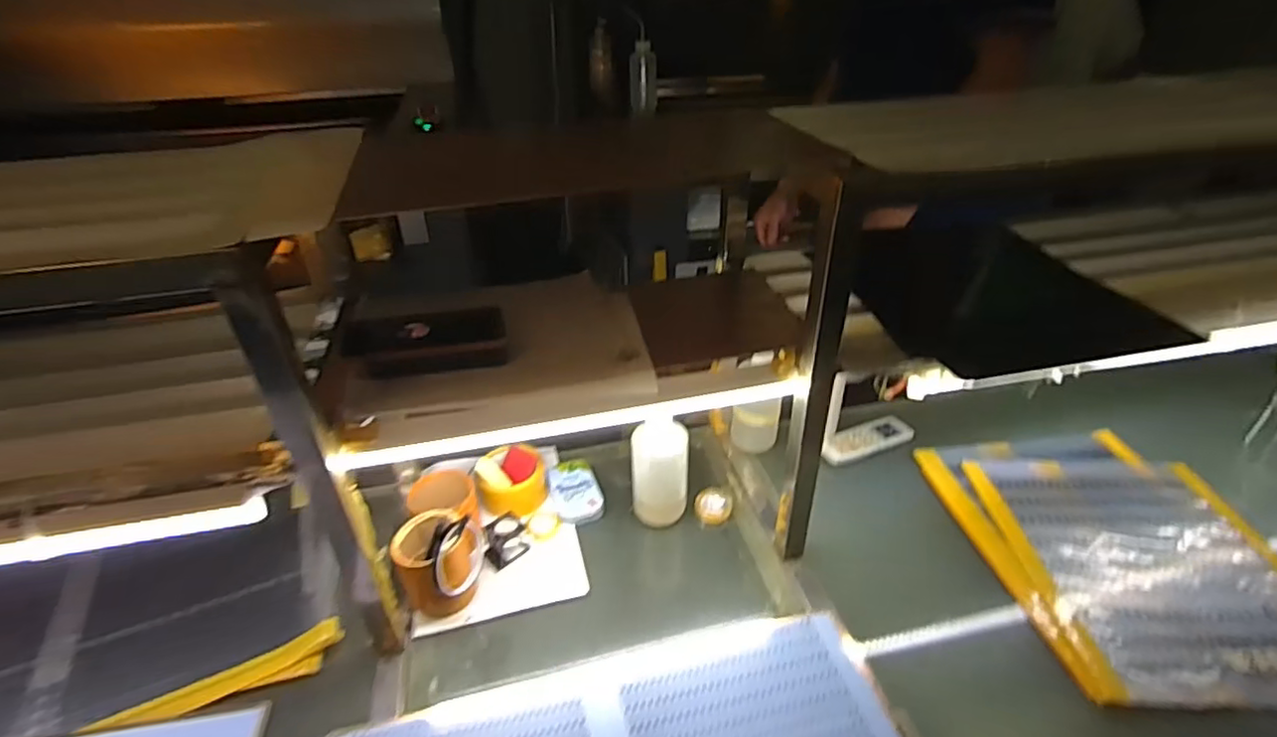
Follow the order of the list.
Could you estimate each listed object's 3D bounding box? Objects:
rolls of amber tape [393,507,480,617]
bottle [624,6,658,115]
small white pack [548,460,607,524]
[{"bbox_3d":[-0.249,0.240,0.770,0.086,0.111,0.087,9,35,15],"label":"rolls of amber tape"},{"bbox_3d":[0.013,-0.846,1.734,0.071,0.257,0.084,5,34,10],"label":"bottle"},{"bbox_3d":[-0.094,0.179,0.919,0.067,0.022,0.121,-12,35,-16],"label":"small white pack"}]

